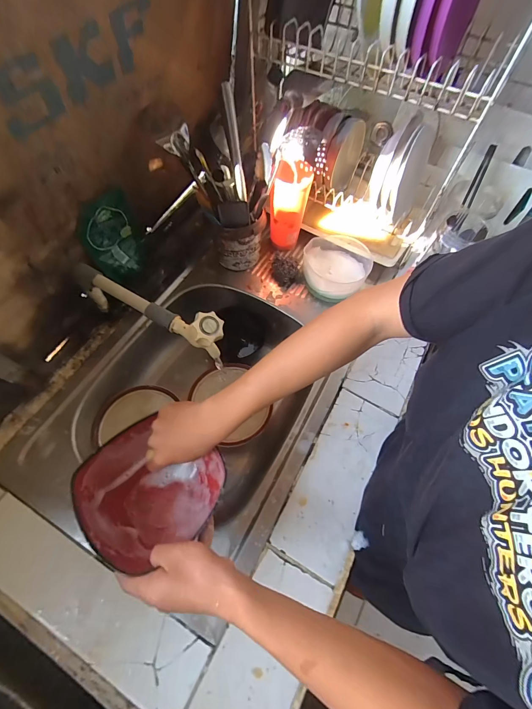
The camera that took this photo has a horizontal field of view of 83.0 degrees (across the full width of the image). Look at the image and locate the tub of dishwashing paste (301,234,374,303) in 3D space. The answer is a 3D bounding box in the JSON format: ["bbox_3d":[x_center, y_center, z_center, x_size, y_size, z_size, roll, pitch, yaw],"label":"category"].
[{"bbox_3d":[0.161,-0.204,0.698,0.140,0.080,0.173,26,64,10],"label":"tub of dishwashing paste"}]

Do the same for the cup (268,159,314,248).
[{"bbox_3d":[0.052,-0.335,0.672,0.075,0.203,0.090,13,62,3],"label":"cup"}]

